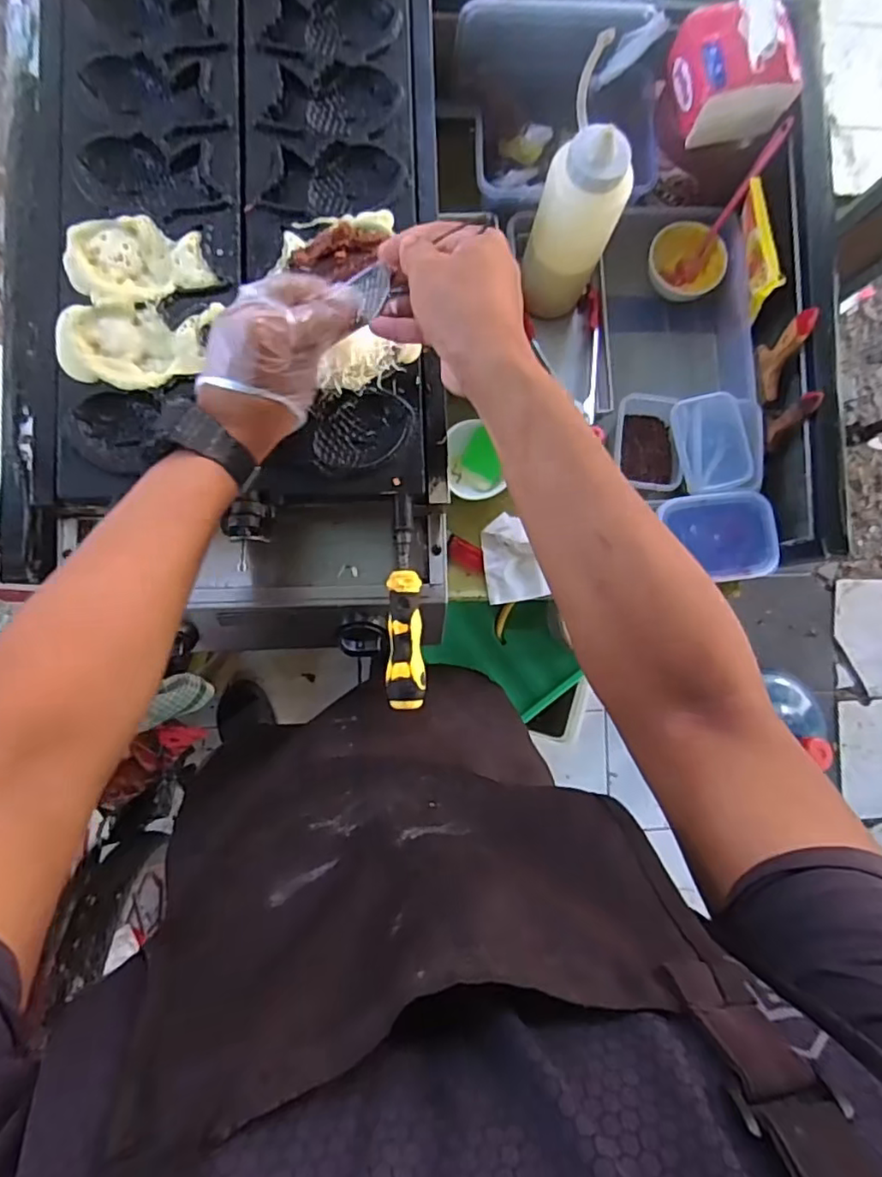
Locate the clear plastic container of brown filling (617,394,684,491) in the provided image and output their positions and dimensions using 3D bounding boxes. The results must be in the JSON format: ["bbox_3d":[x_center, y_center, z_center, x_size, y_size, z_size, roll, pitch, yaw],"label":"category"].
[{"bbox_3d":[0.236,-0.166,0.708,0.068,0.045,0.107,-1,88,-6],"label":"clear plastic container of brown filling"}]

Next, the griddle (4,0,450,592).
[{"bbox_3d":[-0.186,-0.289,0.577,0.384,0.109,0.563,2,89,-5],"label":"griddle"}]

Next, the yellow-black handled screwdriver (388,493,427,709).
[{"bbox_3d":[-0.032,0.011,0.548,0.034,0.031,0.187,0,85,-5],"label":"yellow-black handled screwdriver"}]

